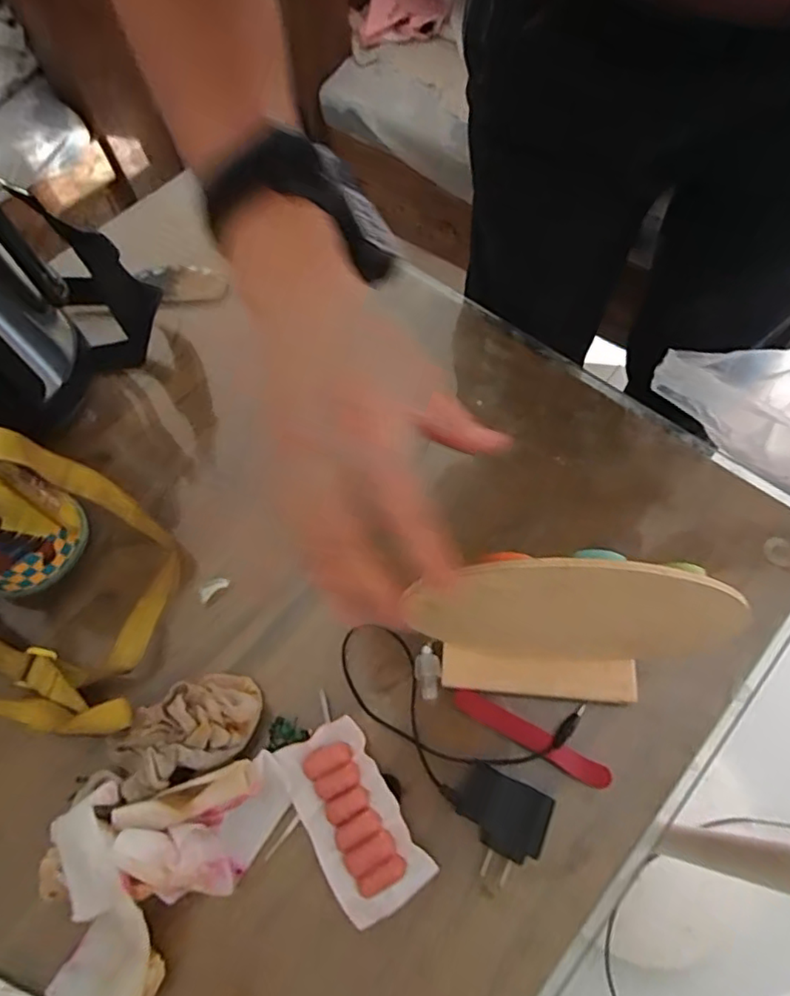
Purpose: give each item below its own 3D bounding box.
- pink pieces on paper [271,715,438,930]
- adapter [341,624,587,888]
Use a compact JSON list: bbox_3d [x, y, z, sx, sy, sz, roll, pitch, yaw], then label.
[{"bbox_3d":[-0.029,0.215,0.399,0.061,0.026,0.116,-30,65,-11],"label":"pink pieces on paper"},{"bbox_3d":[0.027,0.166,0.413,0.176,0.027,0.115,23,67,14],"label":"adapter"}]

